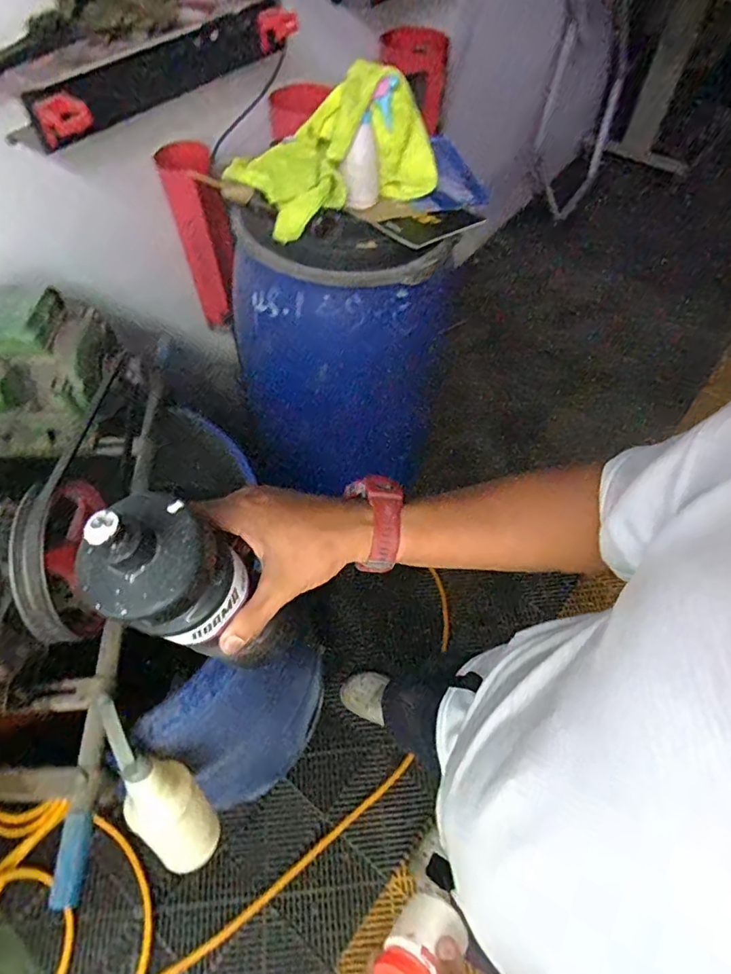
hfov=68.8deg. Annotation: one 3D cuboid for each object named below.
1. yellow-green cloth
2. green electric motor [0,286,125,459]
[{"bbox_3d":[-0.054,-0.565,0.896,0.333,0.176,0.141,-26,60,-16],"label":"yellow-green cloth"},{"bbox_3d":[-0.541,-0.169,0.786,0.334,0.205,0.176,3,56,2],"label":"green electric motor"}]

